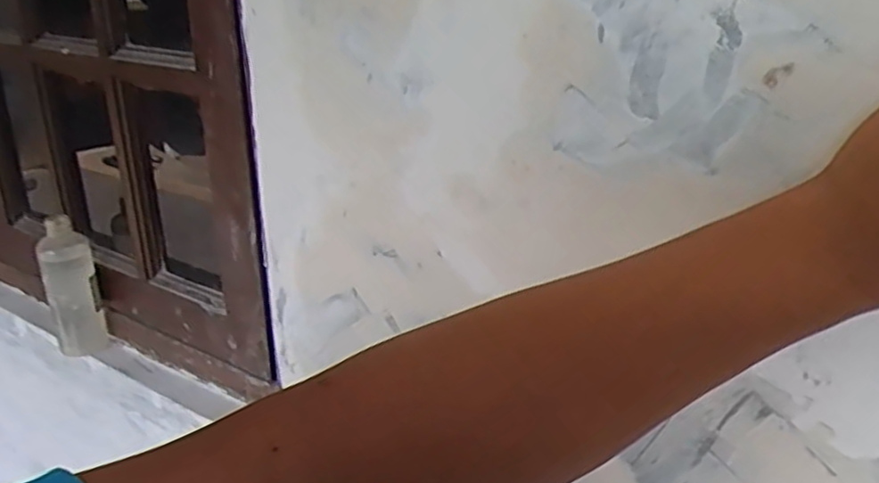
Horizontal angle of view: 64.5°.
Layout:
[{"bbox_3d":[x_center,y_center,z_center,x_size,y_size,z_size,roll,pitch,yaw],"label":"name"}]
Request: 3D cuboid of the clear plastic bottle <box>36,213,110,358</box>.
[{"bbox_3d":[-0.390,0.049,0.742,0.050,0.150,0.037,-15,28,-30],"label":"clear plastic bottle"}]

